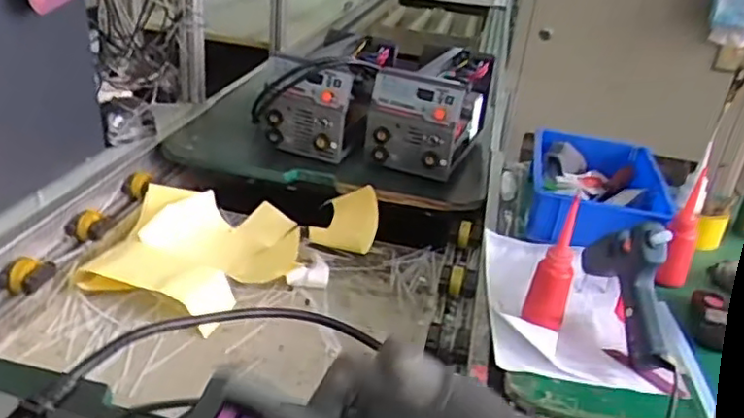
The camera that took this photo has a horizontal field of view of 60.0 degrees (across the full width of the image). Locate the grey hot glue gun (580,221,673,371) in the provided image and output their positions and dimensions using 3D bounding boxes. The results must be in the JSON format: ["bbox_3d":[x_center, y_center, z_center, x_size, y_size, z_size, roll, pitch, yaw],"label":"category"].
[{"bbox_3d":[0.303,0.073,0.747,0.031,0.134,0.184,4,27,-6],"label":"grey hot glue gun"}]

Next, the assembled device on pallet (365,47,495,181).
[{"bbox_3d":[0.112,-0.192,1.212,0.158,0.162,0.263,15,28,17],"label":"assembled device on pallet"}]

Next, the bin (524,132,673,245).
[{"bbox_3d":[0.366,-0.032,1.043,0.205,0.080,0.321,11,27,9],"label":"bin"}]

